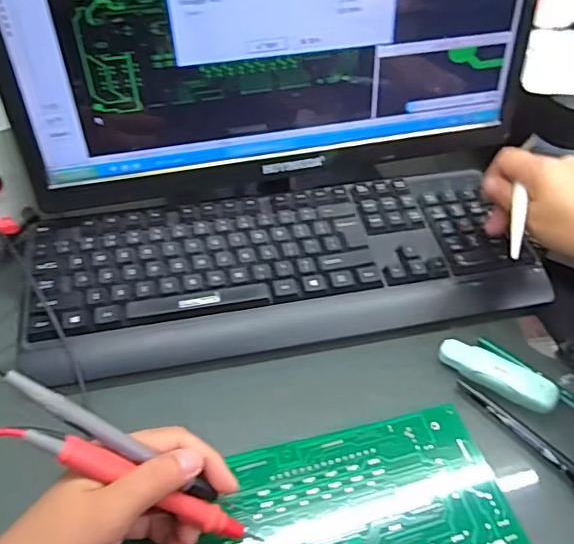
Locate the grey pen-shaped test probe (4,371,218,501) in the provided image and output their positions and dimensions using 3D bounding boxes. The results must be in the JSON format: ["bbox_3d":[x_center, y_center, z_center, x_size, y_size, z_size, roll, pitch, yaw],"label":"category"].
[{"bbox_3d":[-0.089,0.087,0.290,0.124,0.007,0.011,38,45,-19],"label":"grey pen-shaped test probe"}]

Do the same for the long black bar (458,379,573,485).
[{"bbox_3d":[0.179,0.123,0.390,0.011,0.008,0.139,-30,54,-27],"label":"long black bar"}]

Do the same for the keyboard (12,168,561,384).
[{"bbox_3d":[0.002,-0.006,0.486,0.430,0.039,0.156,-8,47,-10],"label":"keyboard"}]

